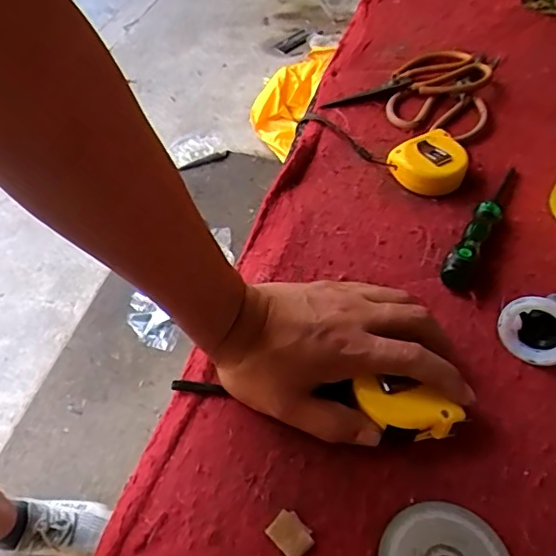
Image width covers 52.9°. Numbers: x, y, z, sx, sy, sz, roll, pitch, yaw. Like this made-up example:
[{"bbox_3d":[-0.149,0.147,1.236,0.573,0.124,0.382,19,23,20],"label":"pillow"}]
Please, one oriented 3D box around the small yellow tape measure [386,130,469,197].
[{"bbox_3d":[0.152,-0.113,0.555,0.067,0.030,0.069,-35,59,-27],"label":"small yellow tape measure"}]

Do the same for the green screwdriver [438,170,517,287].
[{"bbox_3d":[0.192,-0.057,0.511,0.021,0.028,0.178,26,54,20],"label":"green screwdriver"}]

